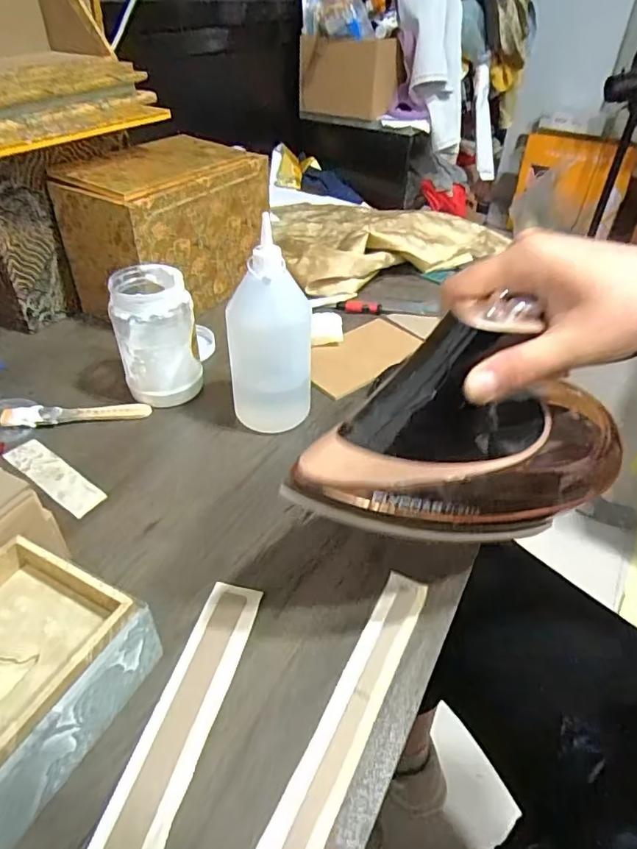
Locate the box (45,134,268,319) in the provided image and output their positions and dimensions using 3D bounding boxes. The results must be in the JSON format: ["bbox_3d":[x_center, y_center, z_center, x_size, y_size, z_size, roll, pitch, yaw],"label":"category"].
[{"bbox_3d":[-0.181,-0.256,0.686,0.132,0.159,0.243,26,46,25],"label":"box"}]

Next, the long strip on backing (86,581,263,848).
[{"bbox_3d":[-0.093,0.199,0.297,0.038,0.005,0.254,12,41,11],"label":"long strip on backing"}]

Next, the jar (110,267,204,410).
[{"bbox_3d":[-0.164,-0.089,0.539,0.073,0.125,0.073,1,40,-1],"label":"jar"}]

